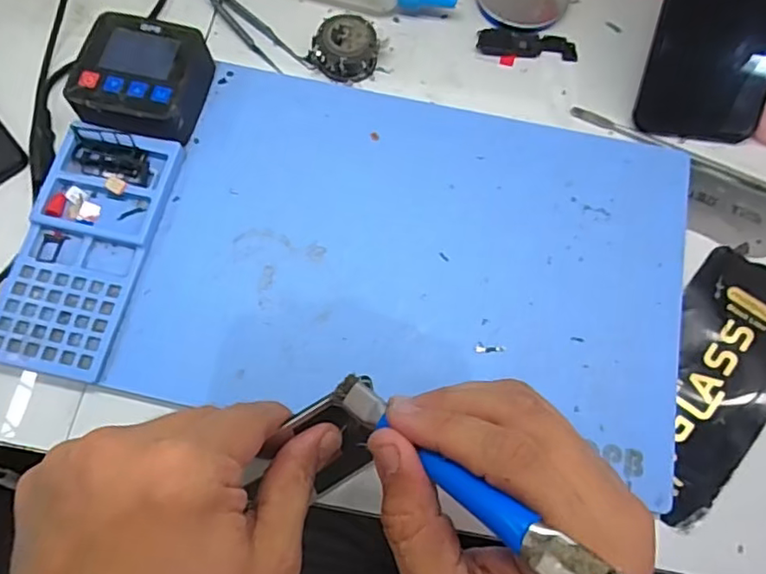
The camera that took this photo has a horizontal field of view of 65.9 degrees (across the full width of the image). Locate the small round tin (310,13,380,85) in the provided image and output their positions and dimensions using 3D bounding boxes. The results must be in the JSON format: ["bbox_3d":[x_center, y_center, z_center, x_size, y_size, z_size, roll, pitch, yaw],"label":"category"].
[{"bbox_3d":[-0.024,-0.159,0.397,0.038,0.022,0.041,0,72,-1],"label":"small round tin"}]

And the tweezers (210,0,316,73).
[{"bbox_3d":[-0.105,-0.192,0.414,0.138,0.007,0.021,43,76,12],"label":"tweezers"}]

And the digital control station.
[{"bbox_3d":[-0.151,-0.128,0.374,0.070,0.038,0.075,11,72,2],"label":"digital control station"}]

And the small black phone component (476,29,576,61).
[{"bbox_3d":[0.102,-0.172,0.417,0.069,0.004,0.022,2,72,-1],"label":"small black phone component"}]

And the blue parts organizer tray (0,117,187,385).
[{"bbox_3d":[-0.173,-0.022,0.345,0.070,0.019,0.147,12,72,2],"label":"blue parts organizer tray"}]

